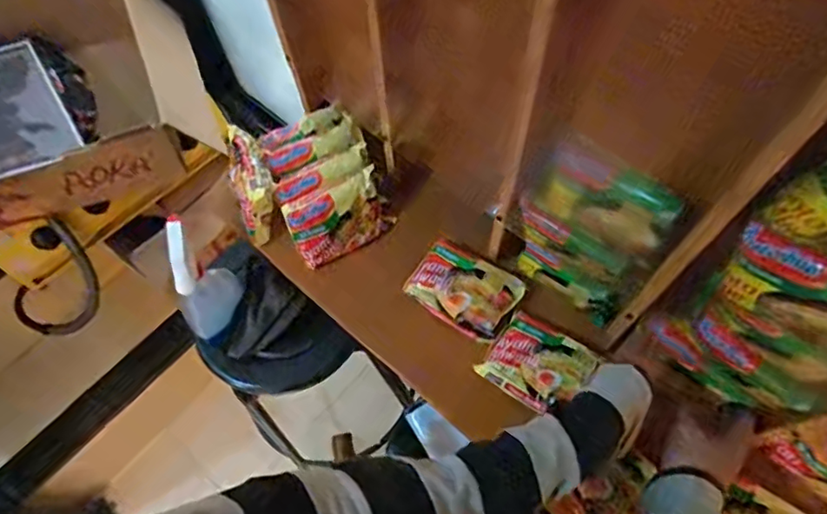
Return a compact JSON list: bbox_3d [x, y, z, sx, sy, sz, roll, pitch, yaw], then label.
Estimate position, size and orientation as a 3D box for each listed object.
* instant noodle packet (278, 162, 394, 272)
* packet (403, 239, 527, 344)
[{"bbox_3d":[-0.091,-0.047,0.697,0.124,0.090,0.021,-28,34,-12],"label":"instant noodle packet"},{"bbox_3d":[0.061,0.039,0.672,0.122,0.030,0.084,30,69,16],"label":"packet"}]

